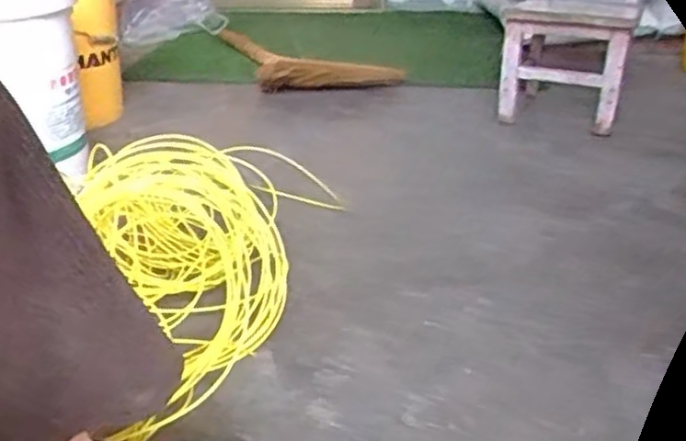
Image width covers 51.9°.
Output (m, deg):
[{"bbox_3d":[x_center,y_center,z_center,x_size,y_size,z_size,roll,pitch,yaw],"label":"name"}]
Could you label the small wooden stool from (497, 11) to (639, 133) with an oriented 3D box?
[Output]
[{"bbox_3d":[0.525,-0.366,1.662,0.289,0.262,0.212,9,26,21],"label":"small wooden stool"}]

